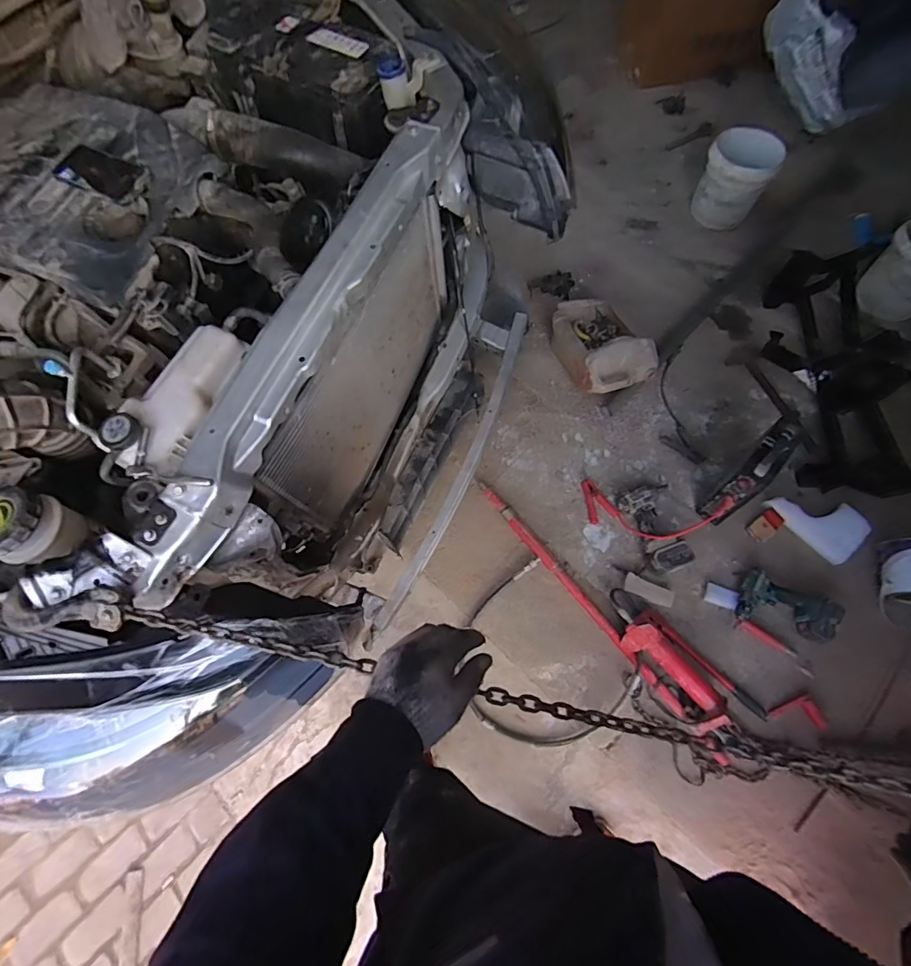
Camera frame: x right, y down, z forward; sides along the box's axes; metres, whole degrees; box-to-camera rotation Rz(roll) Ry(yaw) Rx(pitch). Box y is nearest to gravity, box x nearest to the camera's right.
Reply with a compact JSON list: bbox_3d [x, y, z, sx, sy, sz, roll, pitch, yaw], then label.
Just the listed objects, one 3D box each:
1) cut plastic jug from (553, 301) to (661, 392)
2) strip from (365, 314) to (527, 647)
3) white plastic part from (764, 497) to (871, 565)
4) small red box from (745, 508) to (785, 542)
[{"bbox_3d":[0.468,-0.460,1.598,0.245,0.190,0.395,-21,68,-8],"label":"cut plastic jug"},{"bbox_3d":[0.018,-0.047,1.207,0.067,0.063,0.898,21,68,10],"label":"strip"},{"bbox_3d":[1.067,0.098,1.404,0.167,0.054,0.242,-35,70,-14],"label":"white plastic part"},{"bbox_3d":[0.919,0.125,1.433,0.108,0.016,0.061,-34,70,-13],"label":"small red box"}]

